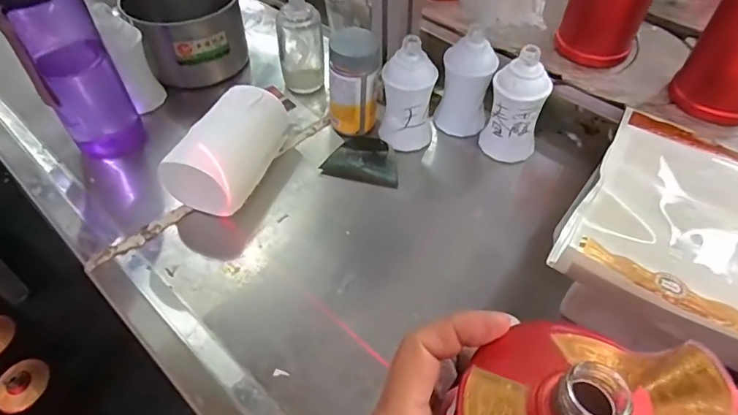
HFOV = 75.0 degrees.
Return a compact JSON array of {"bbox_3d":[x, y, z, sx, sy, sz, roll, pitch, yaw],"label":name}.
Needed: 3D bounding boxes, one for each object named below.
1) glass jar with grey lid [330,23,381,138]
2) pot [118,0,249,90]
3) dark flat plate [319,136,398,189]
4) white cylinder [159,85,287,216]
[{"bbox_3d":[-0.016,-0.133,0.517,0.055,0.103,0.048,-2,51,0],"label":"glass jar with grey lid"},{"bbox_3d":[-0.227,-0.219,0.602,0.117,0.102,0.112,-1,51,1],"label":"pot"},{"bbox_3d":[-0.006,-0.052,0.518,0.080,0.017,0.052,11,52,11],"label":"dark flat plate"},{"bbox_3d":[-0.141,-0.056,0.494,0.065,0.067,0.135,16,53,14],"label":"white cylinder"}]

